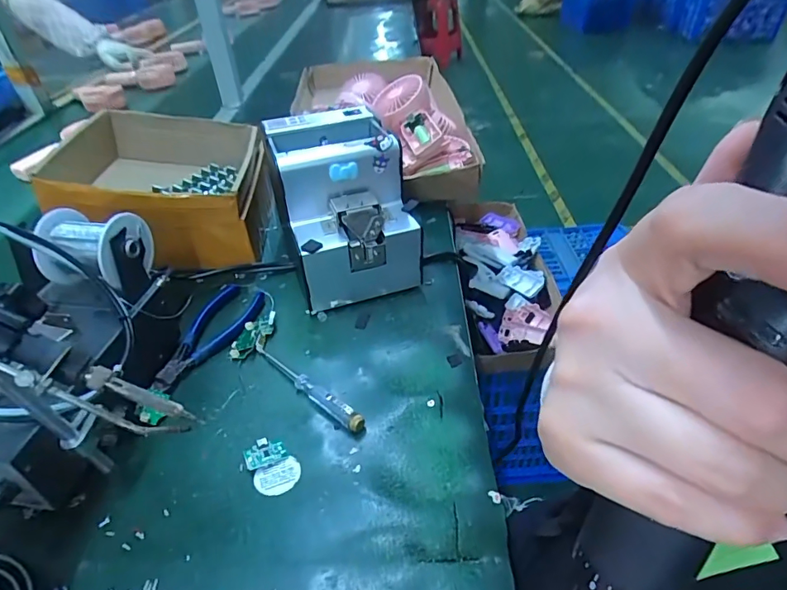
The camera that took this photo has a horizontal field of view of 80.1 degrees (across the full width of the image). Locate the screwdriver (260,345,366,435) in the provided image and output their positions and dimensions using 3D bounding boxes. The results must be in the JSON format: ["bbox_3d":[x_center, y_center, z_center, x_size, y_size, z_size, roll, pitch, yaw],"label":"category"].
[{"bbox_3d":[-0.078,0.078,0.414,0.134,0.017,0.011,28,49,32],"label":"screwdriver"}]

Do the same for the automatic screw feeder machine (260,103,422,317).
[{"bbox_3d":[-0.057,-0.099,0.516,0.122,0.153,0.166,-14,41,-12],"label":"automatic screw feeder machine"}]

